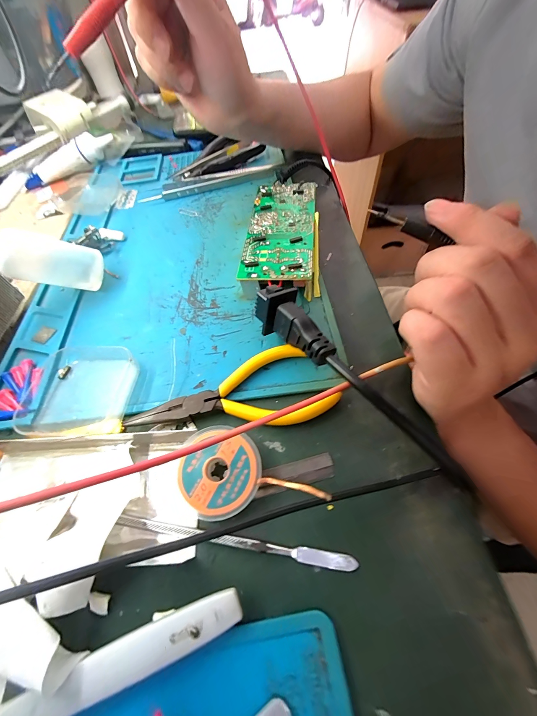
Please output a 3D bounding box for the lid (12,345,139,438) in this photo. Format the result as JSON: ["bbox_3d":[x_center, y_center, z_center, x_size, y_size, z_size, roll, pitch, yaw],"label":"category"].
[{"bbox_3d":[-0.129,0.019,0.190,0.074,0.004,0.065,-4,57,2],"label":"lid"}]

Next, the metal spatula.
[{"bbox_3d":[-0.018,0.089,0.137,0.118,0.004,0.006,7,58,7],"label":"metal spatula"}]

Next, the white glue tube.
[{"bbox_3d":[-0.262,-0.258,0.366,0.127,0.026,0.021,-28,59,3],"label":"white glue tube"}]

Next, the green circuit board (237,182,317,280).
[{"bbox_3d":[0.011,-0.107,0.248,0.054,0.028,0.129,3,58,7],"label":"green circuit board"}]

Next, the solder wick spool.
[{"bbox_3d":[-0.013,0.056,0.148,0.068,0.021,0.046,-11,58,-5],"label":"solder wick spool"}]

